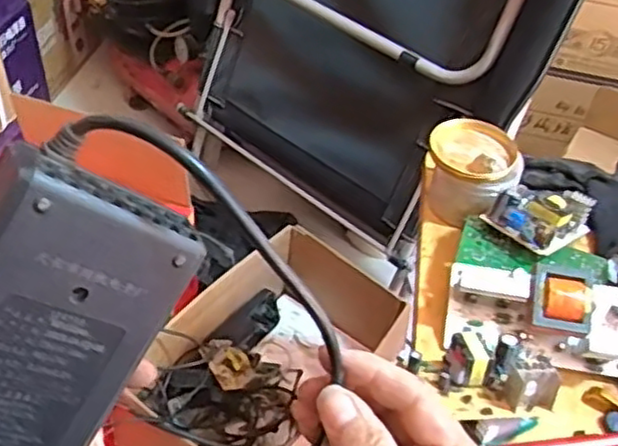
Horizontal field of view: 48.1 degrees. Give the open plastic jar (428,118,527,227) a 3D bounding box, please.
[{"bbox_3d":[0.163,-0.051,0.701,0.089,0.079,0.094,18,47,10],"label":"open plastic jar"}]

